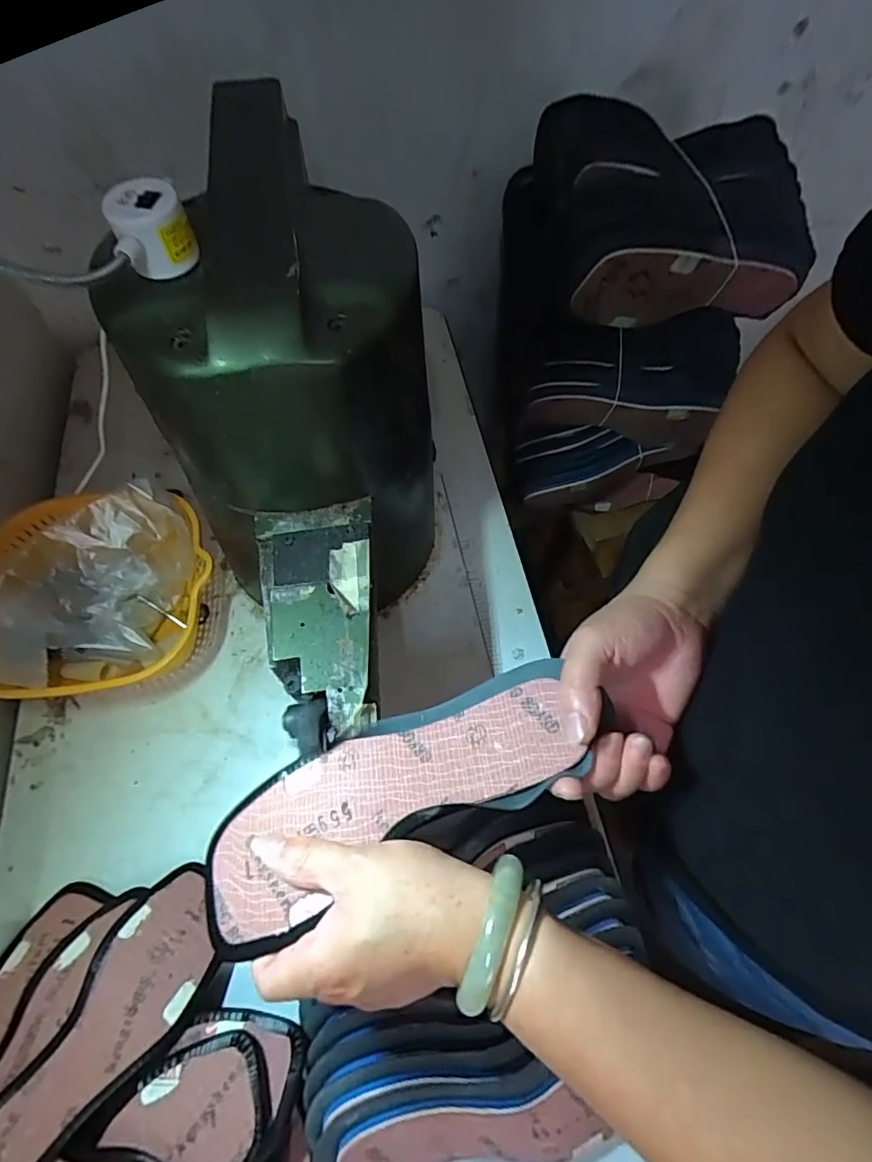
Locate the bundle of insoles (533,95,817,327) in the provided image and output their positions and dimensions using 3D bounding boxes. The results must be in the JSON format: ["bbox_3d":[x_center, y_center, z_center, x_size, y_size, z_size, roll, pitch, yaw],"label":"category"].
[{"bbox_3d":[0.245,-0.376,0.531,0.242,0.096,0.216,-4,67,-4],"label":"bundle of insoles"}]

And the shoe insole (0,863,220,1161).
[{"bbox_3d":[-0.228,0.309,0.349,0.078,0.025,0.219,31,46,11],"label":"shoe insole"}]

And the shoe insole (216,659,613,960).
[{"bbox_3d":[-0.027,0.121,0.301,0.224,0.021,0.076,-28,62,-4],"label":"shoe insole"}]

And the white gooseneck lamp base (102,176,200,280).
[{"bbox_3d":[-0.151,-0.187,0.283,0.038,0.033,0.036,-19,69,-9],"label":"white gooseneck lamp base"}]

